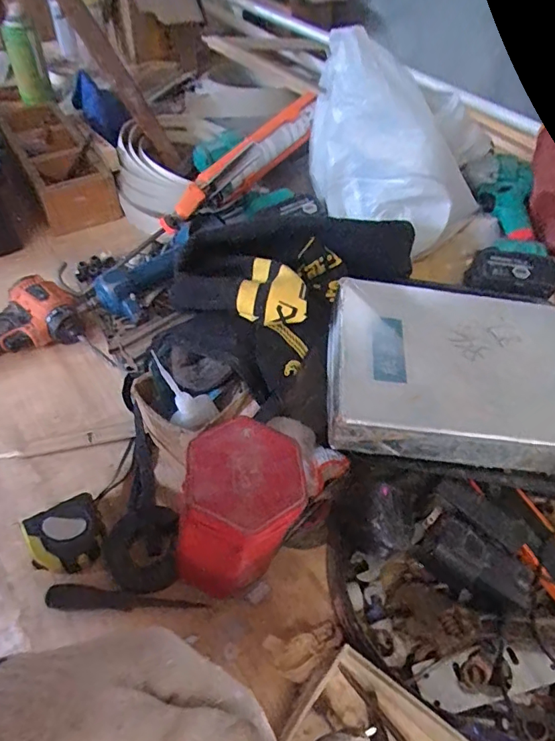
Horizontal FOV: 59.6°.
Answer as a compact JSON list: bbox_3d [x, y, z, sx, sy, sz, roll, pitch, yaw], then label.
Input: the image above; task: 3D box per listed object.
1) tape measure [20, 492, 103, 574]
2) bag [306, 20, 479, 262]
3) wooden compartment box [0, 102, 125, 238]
[{"bbox_3d":[-0.204,0.162,0.471,0.065,0.032,0.067,-24,56,-24],"label":"tape measure"},{"bbox_3d":[0.149,-0.324,0.701,0.256,0.222,0.130,26,51,15],"label":"bag"},{"bbox_3d":[-0.385,-0.364,0.839,0.116,0.088,0.318,-22,55,-23],"label":"wooden compartment box"}]

